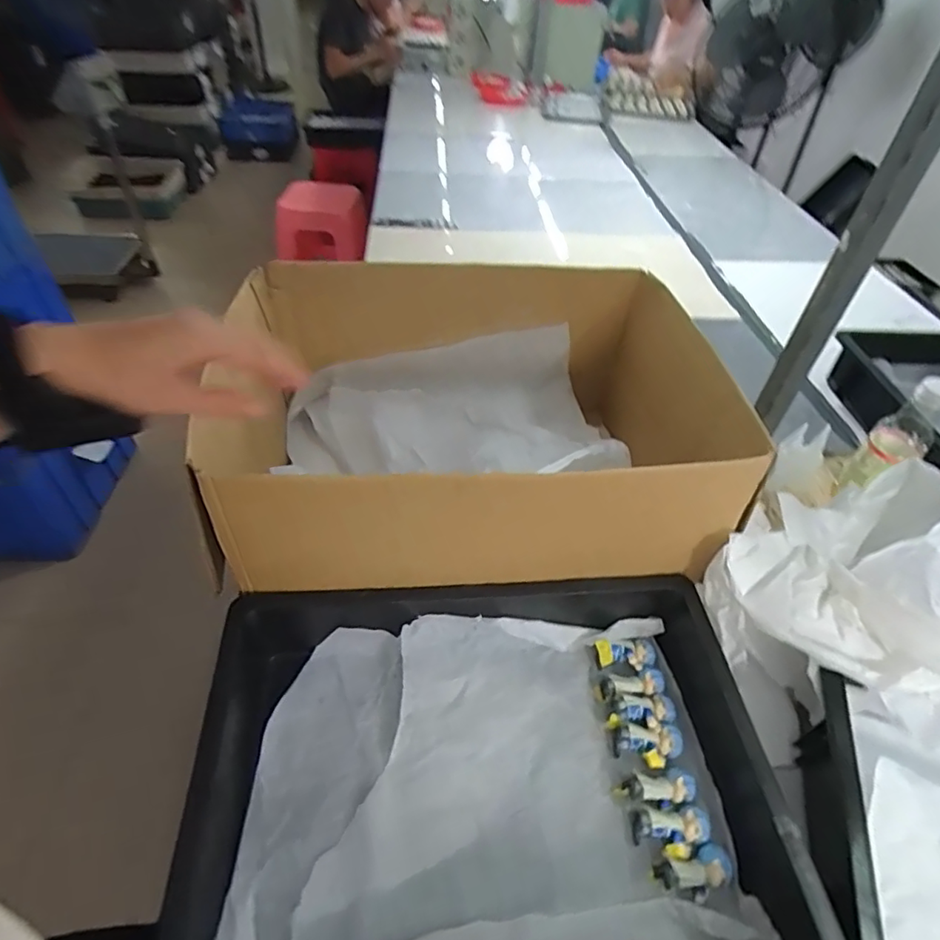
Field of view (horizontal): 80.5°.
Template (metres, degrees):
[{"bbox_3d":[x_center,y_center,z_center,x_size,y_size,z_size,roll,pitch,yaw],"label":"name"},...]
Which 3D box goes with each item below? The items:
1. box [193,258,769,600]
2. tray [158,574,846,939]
[{"bbox_3d":[0.000,-0.059,0.648,0.478,0.210,0.388,-2,46,-6],"label":"box"},{"bbox_3d":[0.015,0.256,0.470,0.448,0.093,0.312,-2,46,-6],"label":"tray"}]

